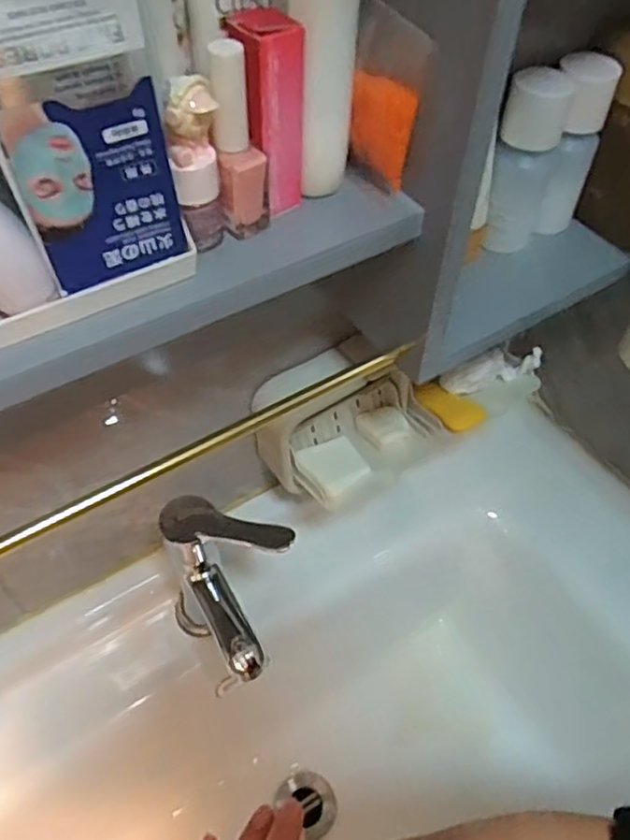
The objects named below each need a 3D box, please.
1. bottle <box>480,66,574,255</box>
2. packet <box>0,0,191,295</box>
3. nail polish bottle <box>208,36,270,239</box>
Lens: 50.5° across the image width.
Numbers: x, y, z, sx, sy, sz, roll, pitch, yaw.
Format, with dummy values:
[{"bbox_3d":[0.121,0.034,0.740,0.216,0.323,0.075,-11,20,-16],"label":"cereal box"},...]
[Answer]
[{"bbox_3d":[0.151,-0.183,0.488,0.043,0.123,0.043,17,52,12],"label":"bottle"},{"bbox_3d":[-0.092,-0.113,0.274,0.063,0.117,0.010,-23,48,-19],"label":"packet"},{"bbox_3d":[-0.035,-0.131,0.323,0.023,0.089,0.019,-2,51,-4],"label":"nail polish bottle"}]

